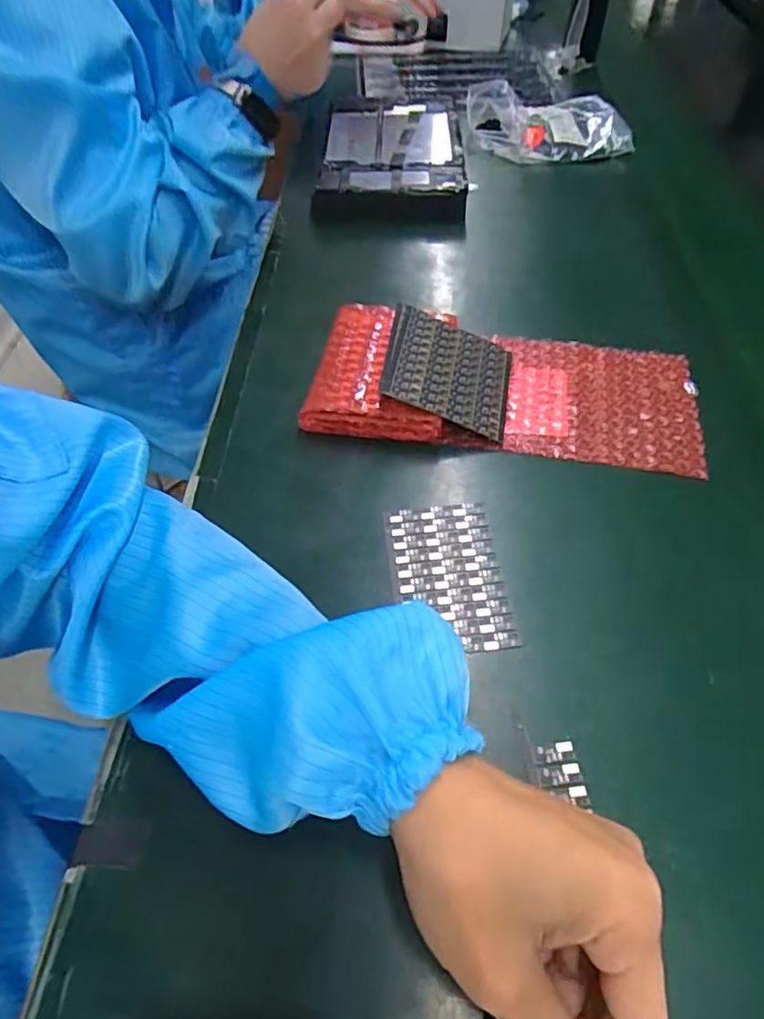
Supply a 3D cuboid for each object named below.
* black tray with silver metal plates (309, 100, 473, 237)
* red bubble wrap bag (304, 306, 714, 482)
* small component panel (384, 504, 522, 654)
[{"bbox_3d":[0.013,-0.388,0.677,0.154,0.042,0.277,3,52,2],"label":"black tray with silver metal plates"},{"bbox_3d":[0.088,-0.091,0.441,0.266,0.030,0.121,8,52,6],"label":"red bubble wrap bag"},{"bbox_3d":[0.038,0.038,0.356,0.061,0.006,0.097,-5,52,-4],"label":"small component panel"}]

